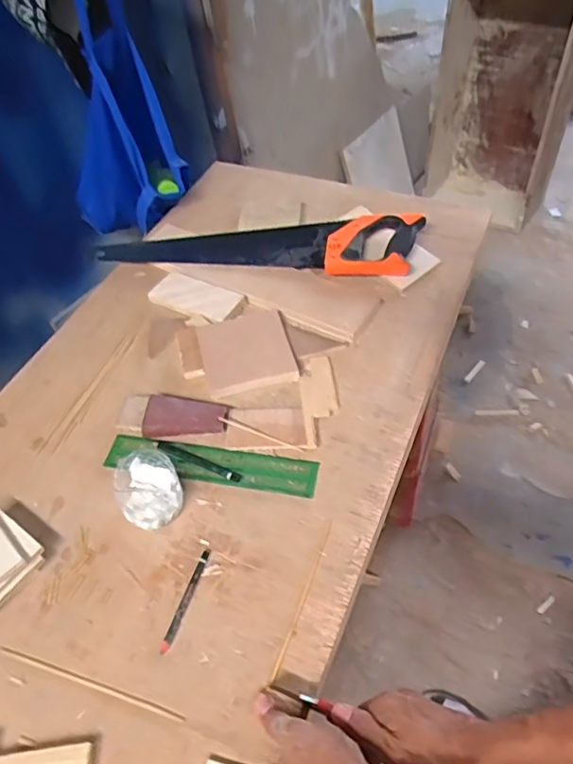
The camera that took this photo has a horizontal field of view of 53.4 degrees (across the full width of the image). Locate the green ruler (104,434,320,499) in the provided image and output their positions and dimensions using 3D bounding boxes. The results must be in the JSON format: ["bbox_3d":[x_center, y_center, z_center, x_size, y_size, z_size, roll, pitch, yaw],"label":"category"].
[{"bbox_3d":[-0.090,0.096,0.668,0.250,0.006,0.046,7,50,10],"label":"green ruler"}]

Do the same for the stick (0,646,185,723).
[{"bbox_3d":[-0.183,0.279,0.530,0.192,0.009,0.006,12,52,16],"label":"stick"}]

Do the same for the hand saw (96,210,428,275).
[{"bbox_3d":[-0.051,-0.213,0.886,0.507,0.039,0.114,1,50,9],"label":"hand saw"}]

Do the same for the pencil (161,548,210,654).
[{"bbox_3d":[-0.101,0.217,0.573,0.010,0.004,0.106,10,52,16],"label":"pencil"}]

